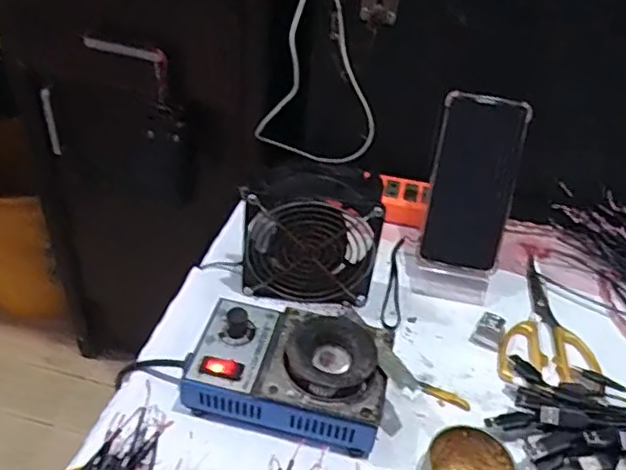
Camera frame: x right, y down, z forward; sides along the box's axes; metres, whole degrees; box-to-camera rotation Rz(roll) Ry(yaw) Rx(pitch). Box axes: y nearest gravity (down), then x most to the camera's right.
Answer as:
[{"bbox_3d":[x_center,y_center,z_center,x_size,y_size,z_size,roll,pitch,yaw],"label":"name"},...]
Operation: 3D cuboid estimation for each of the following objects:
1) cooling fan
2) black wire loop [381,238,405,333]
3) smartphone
[{"bbox_3d":[-0.001,0.002,0.580,0.119,0.115,0.056,8,41,3],"label":"cooling fan"},{"bbox_3d":[0.081,0.047,0.632,0.017,0.013,0.125,10,41,5],"label":"black wire loop"},{"bbox_3d":[0.156,-0.049,0.615,0.076,0.167,0.008,11,9,5],"label":"smartphone"}]

